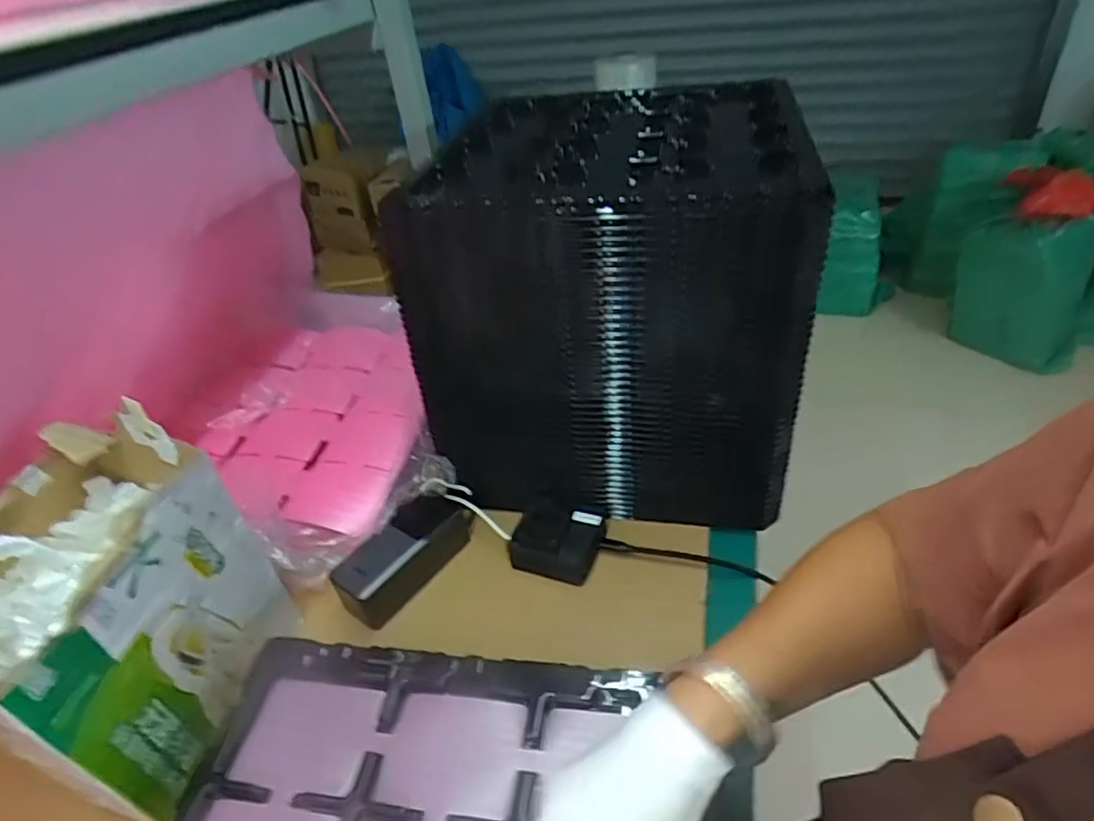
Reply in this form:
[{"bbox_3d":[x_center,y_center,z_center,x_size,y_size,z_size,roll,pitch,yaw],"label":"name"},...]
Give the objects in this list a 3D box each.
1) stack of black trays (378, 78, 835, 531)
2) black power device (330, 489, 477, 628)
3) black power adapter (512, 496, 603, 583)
[{"bbox_3d":[0.088,-0.141,0.702,0.337,0.330,0.442,4,40,14],"label":"stack of black trays"},{"bbox_3d":[-0.133,0.138,0.616,0.057,0.050,0.142,26,49,35],"label":"black power device"},{"bbox_3d":[0.011,0.126,0.613,0.080,0.042,0.068,10,42,21],"label":"black power adapter"}]

